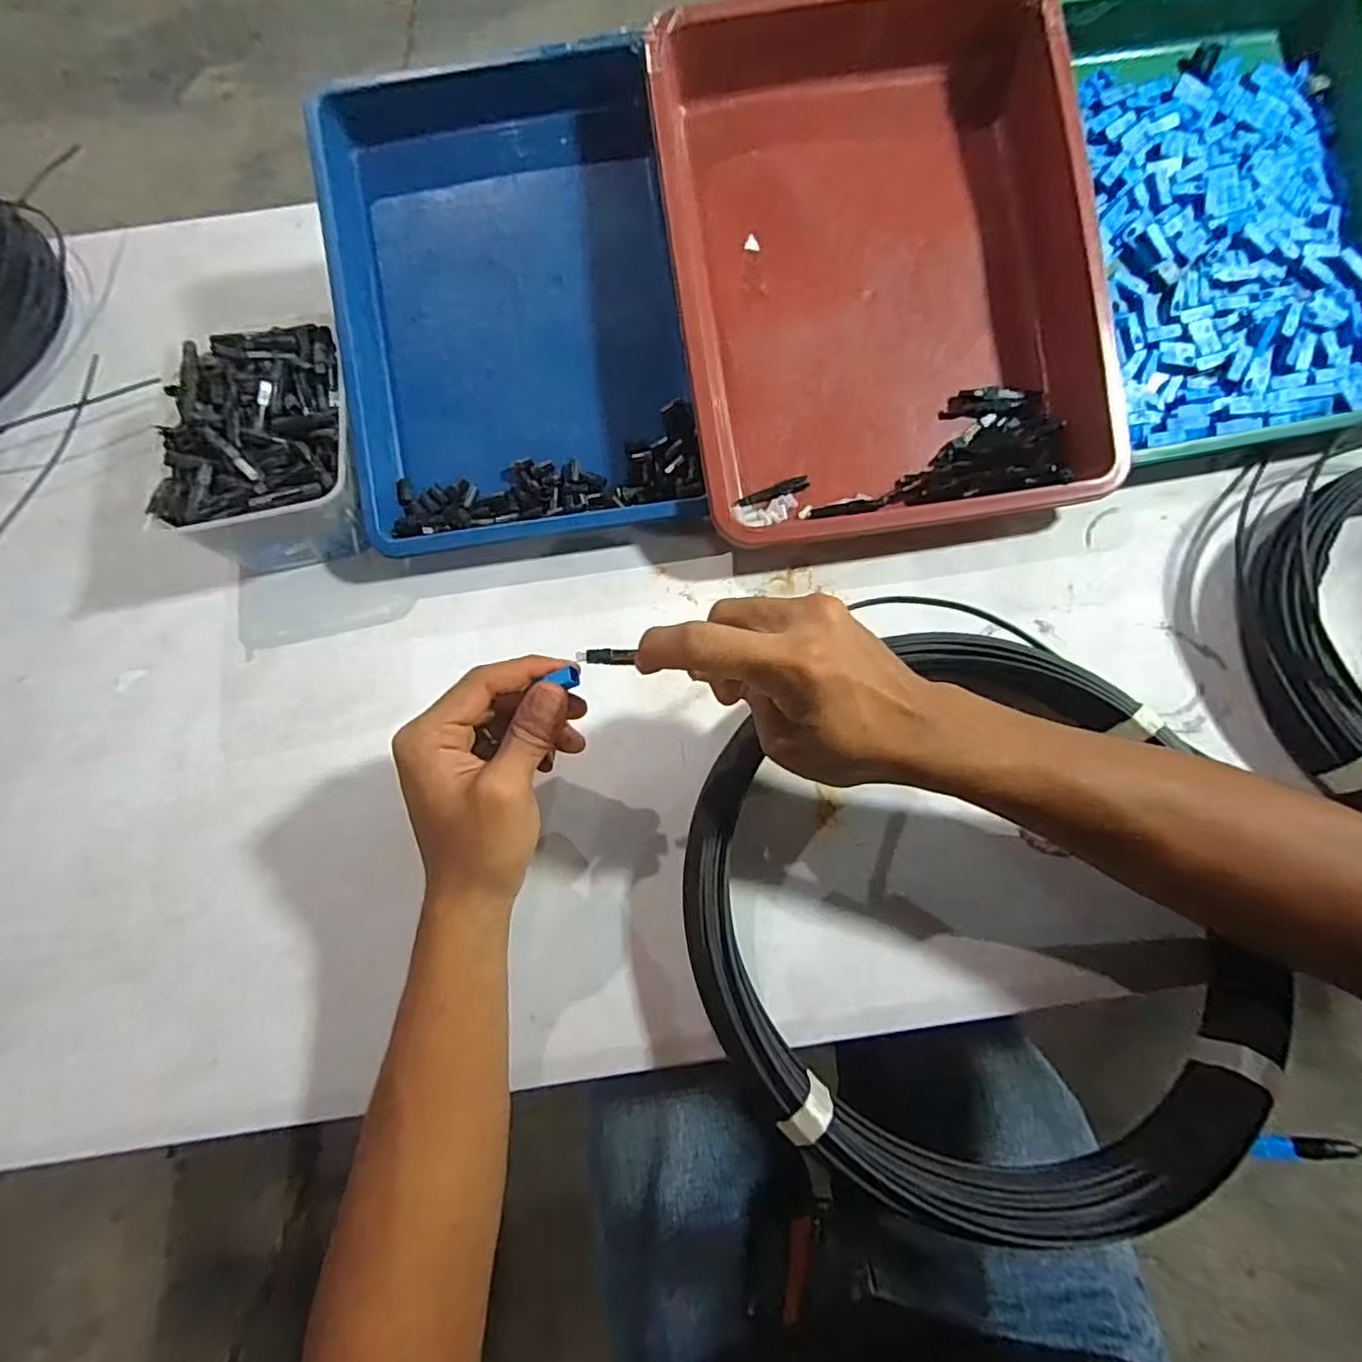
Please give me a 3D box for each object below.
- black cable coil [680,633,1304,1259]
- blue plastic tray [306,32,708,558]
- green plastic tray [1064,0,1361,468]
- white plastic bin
[{"bbox_3d":[0.148,0.109,0.327,0.284,0.036,0.256,-33,69,-11],"label":"black cable coil"},{"bbox_3d":[-0.116,-0.260,0.449,0.227,0.058,0.326,-8,90,-4],"label":"blue plastic tray"},{"bbox_3d":[0.389,-0.319,0.446,0.215,0.050,0.327,-8,89,3],"label":"green plastic tray"},{"bbox_3d":[-0.275,-0.155,0.452,0.118,0.082,0.166,-10,67,-2],"label":"white plastic bin"}]

